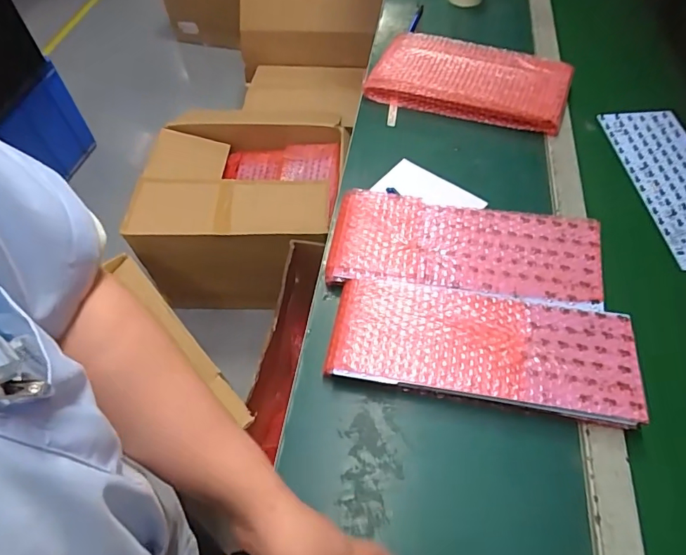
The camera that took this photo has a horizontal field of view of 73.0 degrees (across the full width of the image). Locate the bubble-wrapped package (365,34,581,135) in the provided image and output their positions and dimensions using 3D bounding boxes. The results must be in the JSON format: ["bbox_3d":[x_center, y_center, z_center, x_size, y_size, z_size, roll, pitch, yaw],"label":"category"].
[{"bbox_3d":[0.215,-0.339,0.793,0.319,0.036,0.168,18,58,14],"label":"bubble-wrapped package"}]

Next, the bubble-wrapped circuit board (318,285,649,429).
[{"bbox_3d":[0.149,0.078,0.513,0.318,0.036,0.122,8,57,7],"label":"bubble-wrapped circuit board"}]

